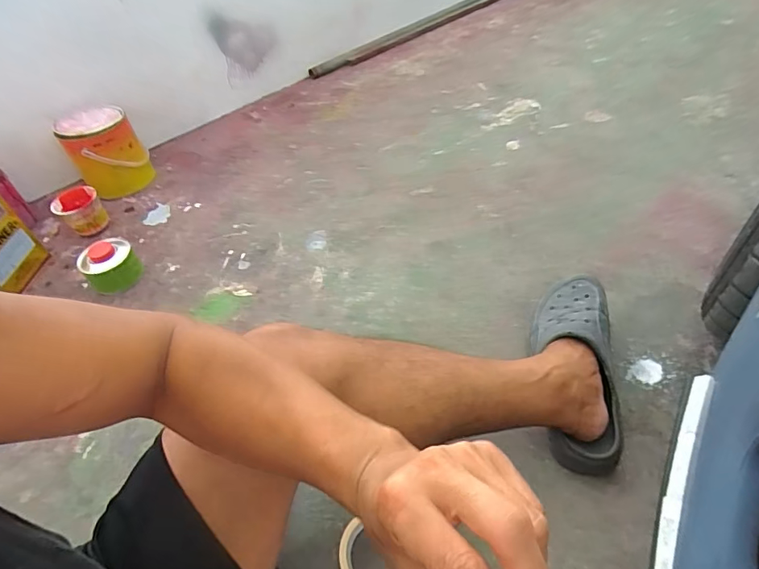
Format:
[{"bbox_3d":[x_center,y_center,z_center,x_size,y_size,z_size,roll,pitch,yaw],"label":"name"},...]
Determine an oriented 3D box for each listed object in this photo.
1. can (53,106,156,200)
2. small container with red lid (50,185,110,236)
[{"bbox_3d":[-0.660,-0.319,1.132,0.156,0.169,0.142,-3,47,4],"label":"can"},{"bbox_3d":[-0.677,-0.162,1.054,0.095,0.072,0.115,-33,52,-22],"label":"small container with red lid"}]

